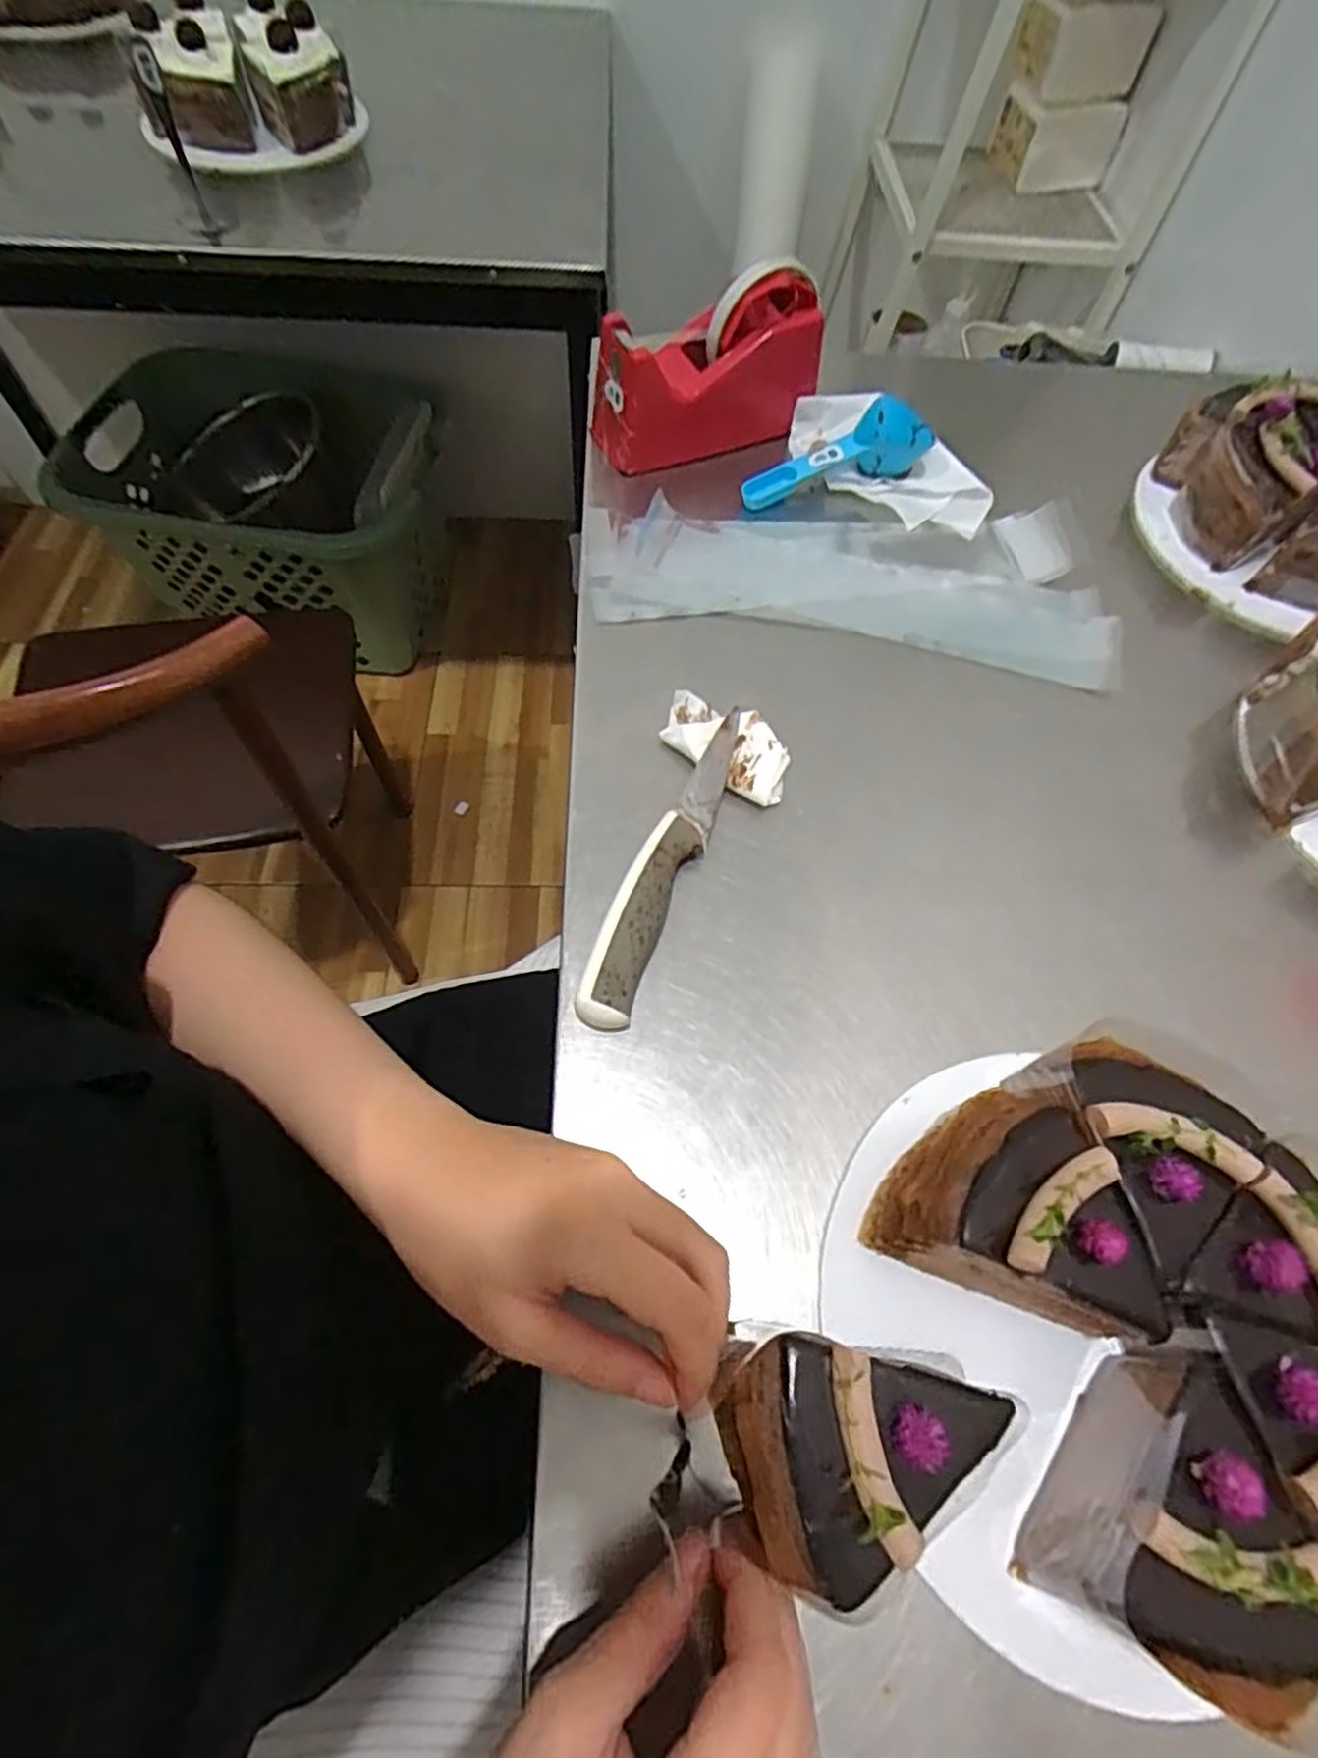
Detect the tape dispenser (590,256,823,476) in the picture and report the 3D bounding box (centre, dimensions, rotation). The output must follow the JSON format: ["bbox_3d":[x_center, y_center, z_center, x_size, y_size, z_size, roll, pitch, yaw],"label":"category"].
[{"bbox_3d":[0.032,-0.346,0.510,0.154,0.092,0.060,-22,65,-13],"label":"tape dispenser"}]

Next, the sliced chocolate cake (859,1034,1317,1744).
[{"bbox_3d":[0.174,0.160,0.273,0.149,0.067,0.181,-18,65,-12],"label":"sliced chocolate cake"}]

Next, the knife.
[{"bbox_3d":[0.005,-0.011,0.378,0.027,0.024,0.185,21,63,8],"label":"knife"}]

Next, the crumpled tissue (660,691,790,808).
[{"bbox_3d":[0.039,-0.076,0.418,0.082,0.015,0.044,37,67,16],"label":"crumpled tissue"}]

